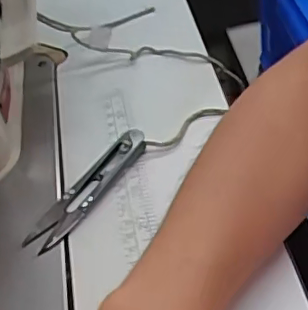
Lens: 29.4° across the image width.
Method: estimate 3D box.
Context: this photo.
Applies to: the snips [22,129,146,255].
[{"bbox_3d":[-0.039,0.019,0.366,0.024,0.011,0.104,25,52,31],"label":"snips"}]

